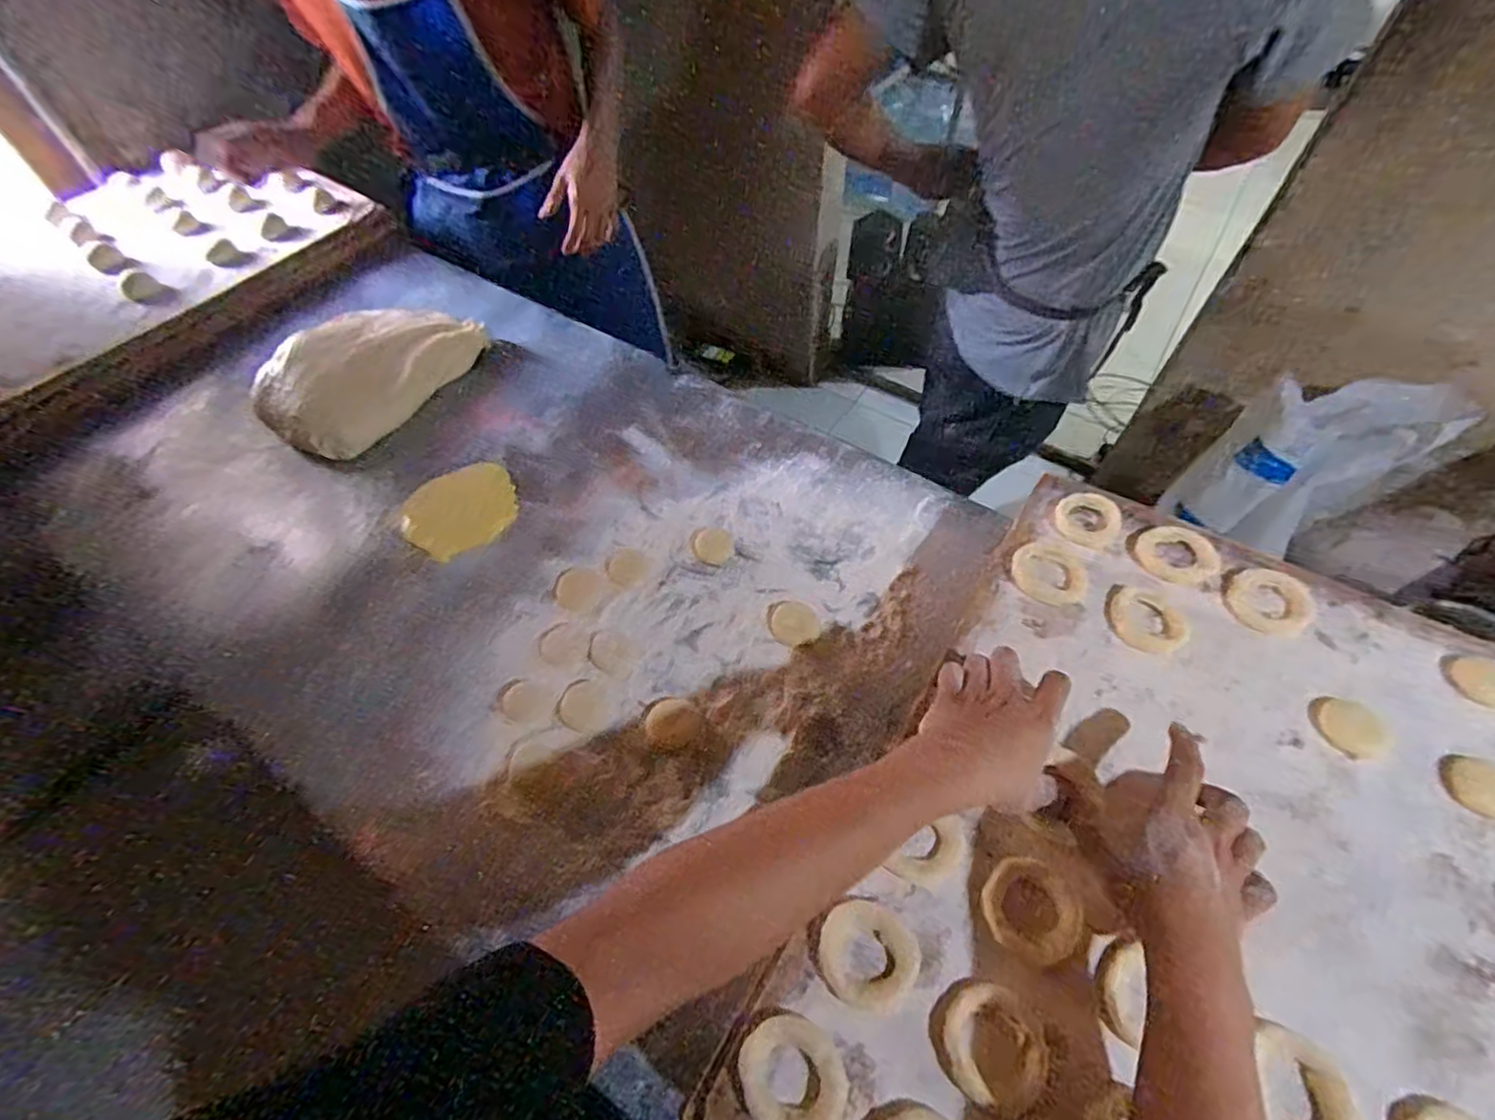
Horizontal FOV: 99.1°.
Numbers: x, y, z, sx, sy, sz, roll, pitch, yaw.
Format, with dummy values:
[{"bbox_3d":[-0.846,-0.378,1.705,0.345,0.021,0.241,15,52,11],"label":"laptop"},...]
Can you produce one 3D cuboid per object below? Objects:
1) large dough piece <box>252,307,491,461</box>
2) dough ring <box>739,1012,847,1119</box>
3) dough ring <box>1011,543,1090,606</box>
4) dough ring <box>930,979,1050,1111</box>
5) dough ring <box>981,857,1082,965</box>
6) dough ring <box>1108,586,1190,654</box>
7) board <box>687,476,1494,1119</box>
[{"bbox_3d":[-0.503,-0.261,0.842,0.192,0.063,0.279,27,60,18],"label":"large dough piece"},{"bbox_3d":[0.027,0.308,0.380,0.064,0.007,0.056,24,59,16],"label":"dough ring"},{"bbox_3d":[0.271,0.013,0.573,0.064,0.008,0.056,23,59,16],"label":"dough ring"},{"bbox_3d":[0.146,0.291,0.385,0.063,0.010,0.059,0,55,0],"label":"dough ring"},{"bbox_3d":[0.189,0.232,0.423,0.064,0.011,0.058,11,56,8],"label":"dough ring"},{"bbox_3d":[0.340,0.054,0.543,0.063,0.009,0.051,29,61,19],"label":"dough ring"},{"bbox_3d":[0.311,0.210,0.437,0.411,0.021,0.603,29,61,19],"label":"board"}]

